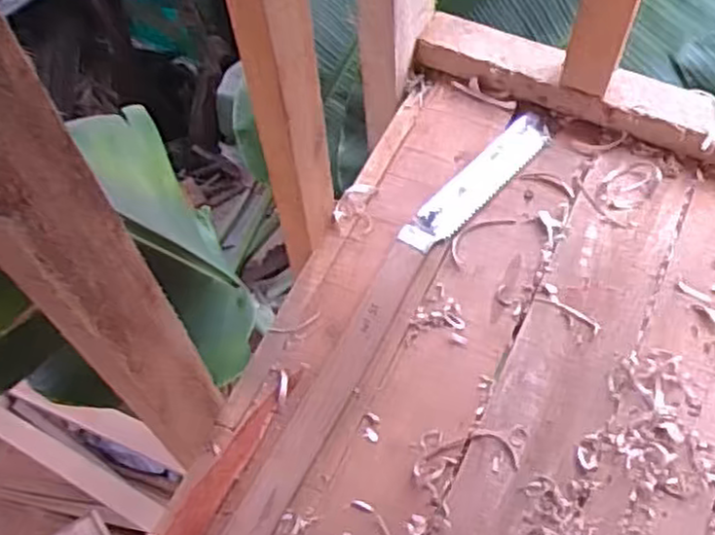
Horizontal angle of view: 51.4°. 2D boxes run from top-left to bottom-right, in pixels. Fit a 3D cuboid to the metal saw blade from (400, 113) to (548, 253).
[{"bbox_3d":[0.115,-0.080,0.694,0.039,0.008,0.195,42,68,10],"label":"metal saw blade"}]

